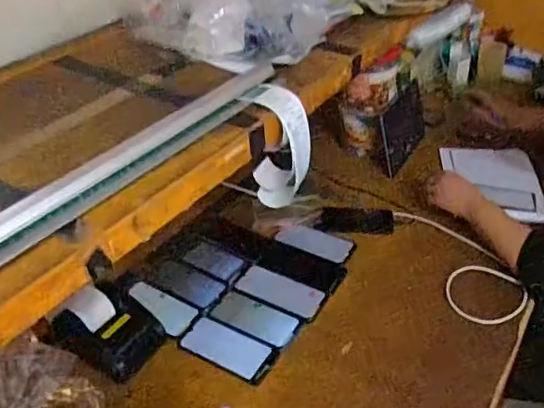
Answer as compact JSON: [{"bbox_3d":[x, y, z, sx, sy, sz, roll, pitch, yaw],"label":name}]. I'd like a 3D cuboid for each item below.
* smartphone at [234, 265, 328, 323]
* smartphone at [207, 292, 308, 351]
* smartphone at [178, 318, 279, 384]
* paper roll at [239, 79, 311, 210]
[{"bbox_3d":[0.016,0.160,1.042,0.168,0.006,0.086,19,42,26],"label":"smartphone"},{"bbox_3d":[-0.031,0.201,0.986,0.161,0.007,0.072,21,42,28],"label":"smartphone"},{"bbox_3d":[-0.075,0.242,0.935,0.161,0.007,0.077,18,41,26],"label":"smartphone"},{"bbox_3d":[0.010,-0.085,0.852,0.085,0.171,0.071,27,46,34],"label":"paper roll"}]

